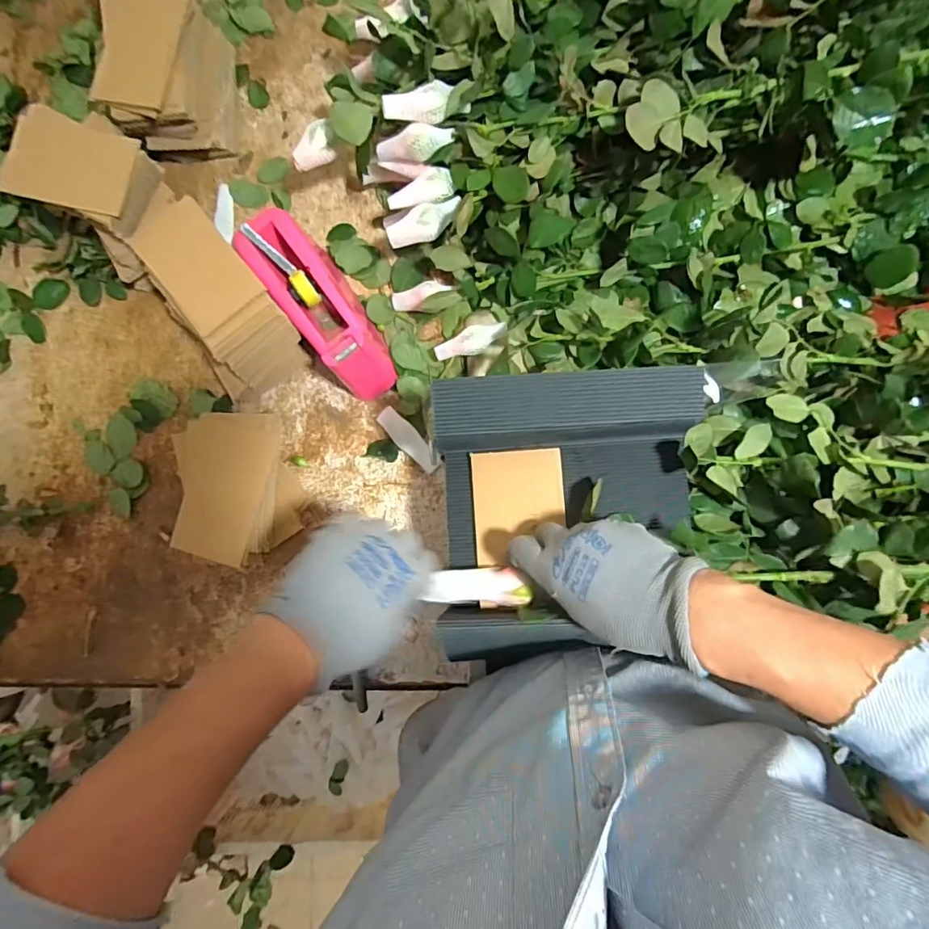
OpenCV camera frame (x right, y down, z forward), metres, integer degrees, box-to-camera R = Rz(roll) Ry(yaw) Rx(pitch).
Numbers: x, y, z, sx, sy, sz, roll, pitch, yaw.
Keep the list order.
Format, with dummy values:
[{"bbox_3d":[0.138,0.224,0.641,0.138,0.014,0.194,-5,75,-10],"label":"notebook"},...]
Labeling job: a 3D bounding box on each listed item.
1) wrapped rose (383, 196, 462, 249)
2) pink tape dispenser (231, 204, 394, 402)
[{"bbox_3d":[-0.042,-0.249,0.524,0.080,0.024,0.031,-16,85,4],"label":"wrapped rose"},{"bbox_3d":[-0.154,-0.169,0.550,0.075,0.117,0.214,-39,98,1],"label":"pink tape dispenser"}]

